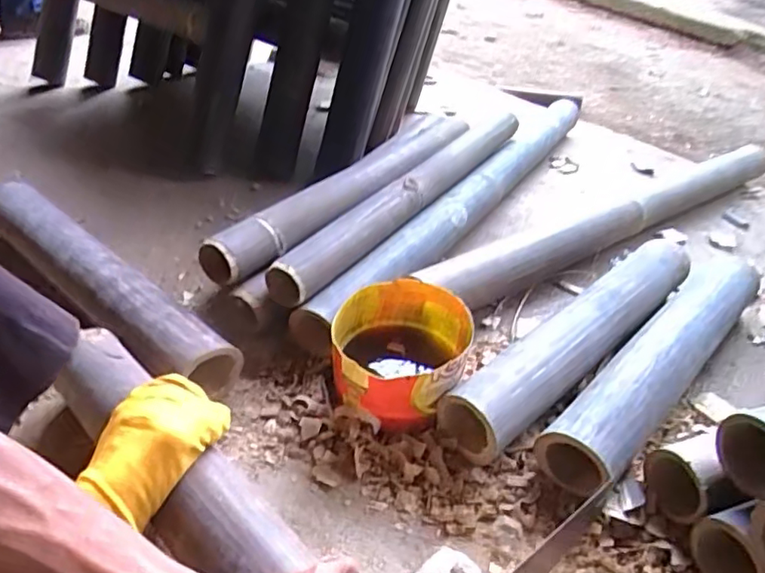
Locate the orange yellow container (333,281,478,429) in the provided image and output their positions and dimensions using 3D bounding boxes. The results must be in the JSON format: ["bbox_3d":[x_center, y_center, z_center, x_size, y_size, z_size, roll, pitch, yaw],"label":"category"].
[{"bbox_3d":[0.017,0.078,0.674,0.147,0.095,0.153,11,39,6],"label":"orange yellow container"}]

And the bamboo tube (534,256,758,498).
[{"bbox_3d":[0.344,0.078,0.712,0.079,0.072,0.461,33,46,30],"label":"bamboo tube"}]

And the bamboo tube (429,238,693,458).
[{"bbox_3d":[0.248,0.057,0.727,0.464,0.080,0.082,-27,49,-34],"label":"bamboo tube"}]

